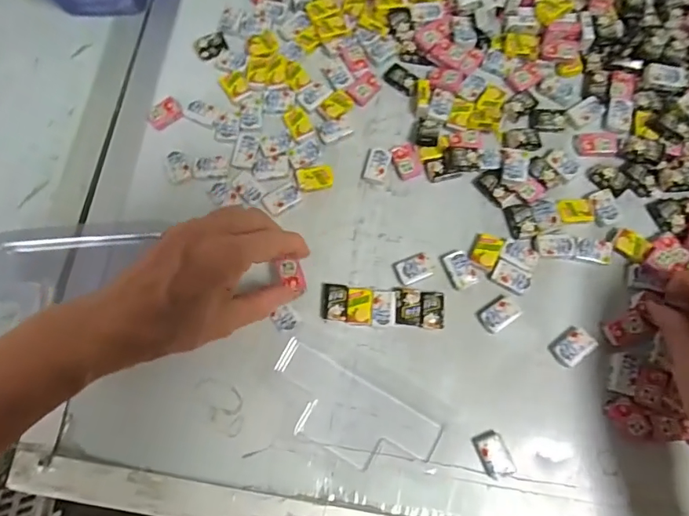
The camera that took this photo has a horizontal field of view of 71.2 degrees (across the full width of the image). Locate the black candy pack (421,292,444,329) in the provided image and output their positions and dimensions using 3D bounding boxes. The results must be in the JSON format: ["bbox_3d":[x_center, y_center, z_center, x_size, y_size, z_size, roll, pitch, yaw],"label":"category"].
[{"bbox_3d":[0.061,0.036,0.335,0.016,0.004,0.026,4,75,3],"label":"black candy pack"}]

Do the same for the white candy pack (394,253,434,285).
[{"bbox_3d":[0.050,0.008,0.347,0.024,0.007,0.019,-23,75,-4],"label":"white candy pack"}]

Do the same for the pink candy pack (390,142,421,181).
[{"bbox_3d":[0.047,-0.075,0.370,0.018,0.007,0.028,-21,75,-3],"label":"pink candy pack"}]

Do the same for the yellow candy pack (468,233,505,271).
[{"bbox_3d":[0.102,-0.005,0.346,0.019,0.004,0.026,24,77,8],"label":"yellow candy pack"}]

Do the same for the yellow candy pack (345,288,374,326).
[{"bbox_3d":[0.011,0.034,0.340,0.018,0.004,0.026,7,75,4],"label":"yellow candy pack"}]

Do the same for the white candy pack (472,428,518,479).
[{"bbox_3d":[0.098,0.128,0.313,0.019,0.007,0.028,-20,75,-3],"label":"white candy pack"}]

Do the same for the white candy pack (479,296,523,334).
[{"bbox_3d":[0.108,0.039,0.335,0.028,0.004,0.019,-35,77,-7],"label":"white candy pack"}]

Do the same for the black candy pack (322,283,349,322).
[{"bbox_3d":[-0.006,0.031,0.340,0.018,0.004,0.026,3,75,3],"label":"black candy pack"}]

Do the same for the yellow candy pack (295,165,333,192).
[{"bbox_3d":[-0.022,-0.060,0.365,0.027,0.004,0.018,-6,75,1],"label":"yellow candy pack"}]

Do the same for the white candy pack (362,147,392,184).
[{"bbox_3d":[0.025,-0.071,0.369,0.018,0.007,0.025,16,76,6],"label":"white candy pack"}]

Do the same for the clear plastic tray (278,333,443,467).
[{"bbox_3d":[0.003,0.106,0.323,0.116,0.008,0.050,29,78,9],"label":"clear plastic tray"}]

